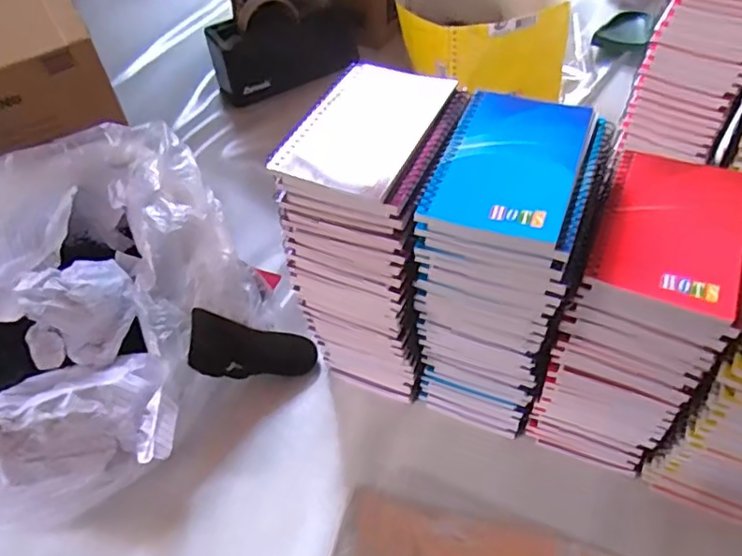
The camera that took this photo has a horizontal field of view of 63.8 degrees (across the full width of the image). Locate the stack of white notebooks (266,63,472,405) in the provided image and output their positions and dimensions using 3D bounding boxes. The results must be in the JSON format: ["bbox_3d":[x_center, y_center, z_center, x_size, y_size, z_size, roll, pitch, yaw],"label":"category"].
[{"bbox_3d":[0.011,-0.018,0.489,0.098,0.253,0.136,15,54,17],"label":"stack of white notebooks"}]

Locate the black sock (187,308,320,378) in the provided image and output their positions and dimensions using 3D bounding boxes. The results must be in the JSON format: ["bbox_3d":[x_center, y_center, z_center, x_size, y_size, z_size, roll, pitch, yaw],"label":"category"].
[{"bbox_3d":[-0.104,0.064,0.541,0.117,0.031,0.049,13,41,-27],"label":"black sock"}]

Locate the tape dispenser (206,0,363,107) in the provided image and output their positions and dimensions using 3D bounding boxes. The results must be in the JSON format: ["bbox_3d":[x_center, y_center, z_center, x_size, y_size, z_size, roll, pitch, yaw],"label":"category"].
[{"bbox_3d":[-0.120,-0.339,0.854,0.223,0.122,0.078,-32,55,-19],"label":"tape dispenser"}]

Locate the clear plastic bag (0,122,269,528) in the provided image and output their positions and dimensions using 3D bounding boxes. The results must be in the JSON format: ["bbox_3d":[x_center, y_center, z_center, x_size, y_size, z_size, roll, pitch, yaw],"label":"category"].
[{"bbox_3d":[-0.244,0.029,0.521,0.264,0.171,0.318,-4,51,2],"label":"clear plastic bag"}]

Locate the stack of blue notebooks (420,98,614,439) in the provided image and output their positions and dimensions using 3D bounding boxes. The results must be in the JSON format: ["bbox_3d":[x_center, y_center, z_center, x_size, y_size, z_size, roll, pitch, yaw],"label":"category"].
[{"bbox_3d":[0.095,0.016,0.460,0.095,0.252,0.123,18,53,18],"label":"stack of blue notebooks"}]

